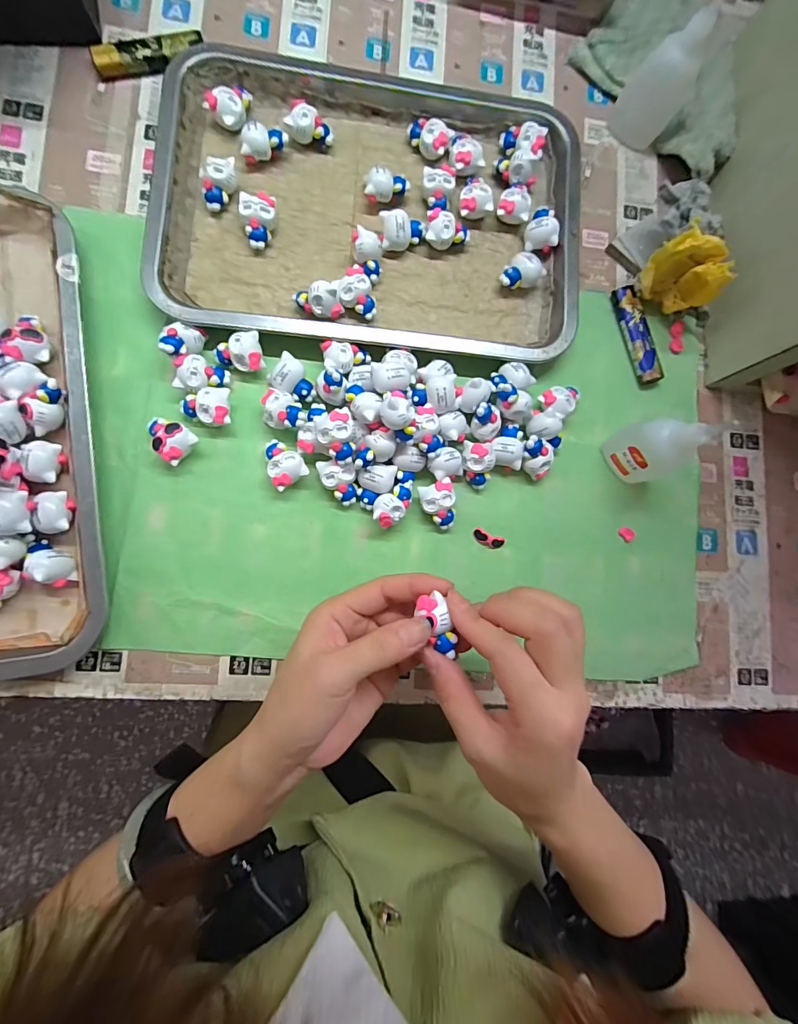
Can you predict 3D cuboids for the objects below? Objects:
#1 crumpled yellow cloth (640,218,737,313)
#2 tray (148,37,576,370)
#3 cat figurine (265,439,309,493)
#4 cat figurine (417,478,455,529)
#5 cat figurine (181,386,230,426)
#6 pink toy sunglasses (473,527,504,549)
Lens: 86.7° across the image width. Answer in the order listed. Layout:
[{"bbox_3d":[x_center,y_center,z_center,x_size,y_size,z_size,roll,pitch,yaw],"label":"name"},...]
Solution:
[{"bbox_3d":[0.208,-0.175,0.317,0.052,0.063,0.024,26,82,-5],"label":"crumpled yellow cloth"},{"bbox_3d":[-0.015,-0.235,0.319,0.306,0.024,0.233,4,84,-7],"label":"tray"},{"bbox_3d":[-0.081,-0.034,0.294,0.025,0.020,0.033,-34,90,-10],"label":"cat figurine"},{"bbox_3d":[0.028,-0.004,0.302,0.024,0.020,0.033,-14,87,-9],"label":"cat figurine"},{"bbox_3d":[-0.132,-0.071,0.291,0.032,0.020,0.026,-1,85,-8],"label":"cat figurine"},{"bbox_3d":[0.066,0.020,0.311,0.023,0.007,0.010,25,82,-5],"label":"pink toy sunglasses"}]

